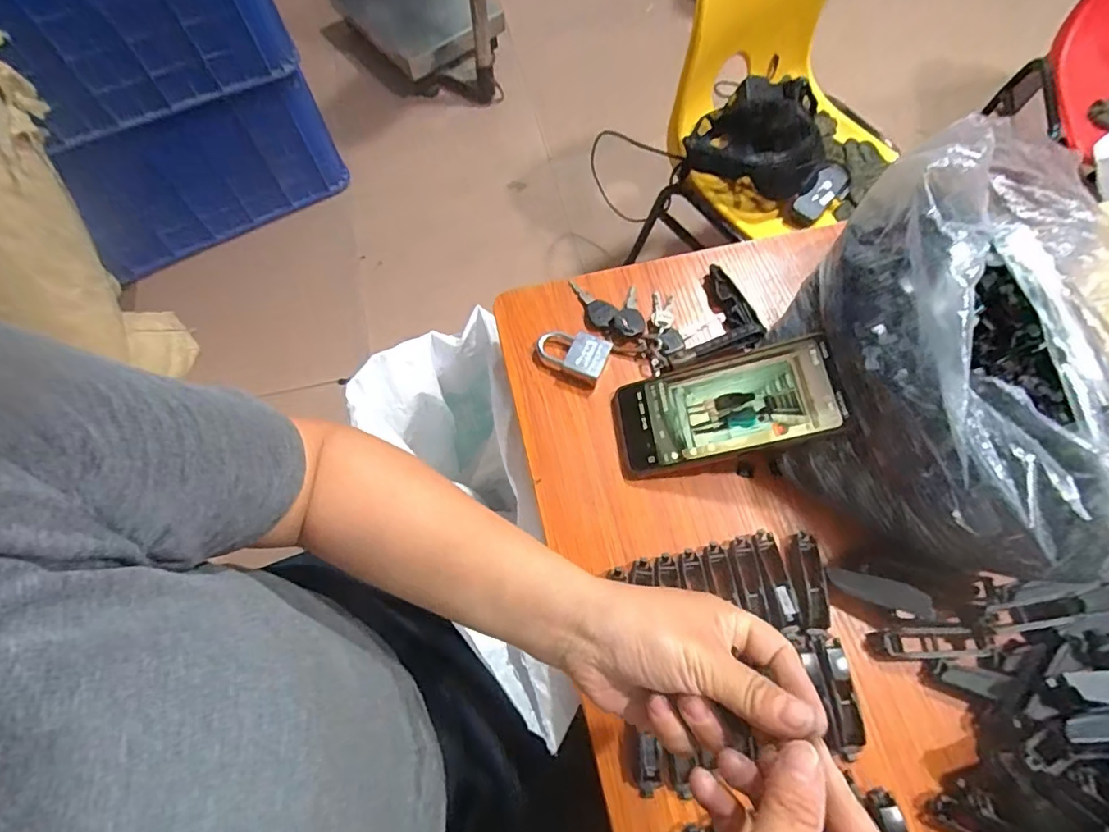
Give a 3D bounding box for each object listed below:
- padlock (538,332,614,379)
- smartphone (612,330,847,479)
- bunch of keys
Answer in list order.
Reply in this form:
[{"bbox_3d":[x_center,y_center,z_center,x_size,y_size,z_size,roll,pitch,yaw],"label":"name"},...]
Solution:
[{"bbox_3d":[0.016,-0.055,0.464,0.059,0.019,0.034,21,70,9],"label":"padlock"},{"bbox_3d":[0.128,-0.006,0.415,0.165,0.011,0.080,-15,67,18],"label":"smartphone"},{"bbox_3d":[0.070,-0.092,0.479,0.065,0.016,0.110,-40,73,-14],"label":"bunch of keys"}]

